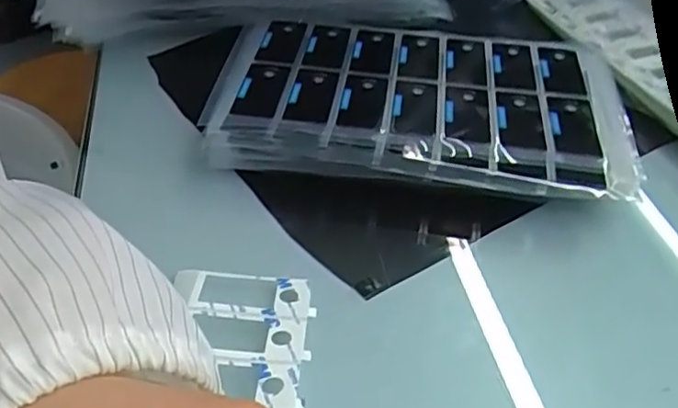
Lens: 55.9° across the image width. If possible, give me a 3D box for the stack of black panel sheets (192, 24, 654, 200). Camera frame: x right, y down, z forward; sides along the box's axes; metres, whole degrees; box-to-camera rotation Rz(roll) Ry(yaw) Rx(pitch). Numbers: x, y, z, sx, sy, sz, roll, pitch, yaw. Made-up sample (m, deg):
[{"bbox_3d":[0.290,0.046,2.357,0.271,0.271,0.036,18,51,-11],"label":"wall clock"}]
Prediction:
[{"bbox_3d":[0.057,-0.067,0.419,0.257,0.023,0.153,6,45,0],"label":"stack of black panel sheets"}]

